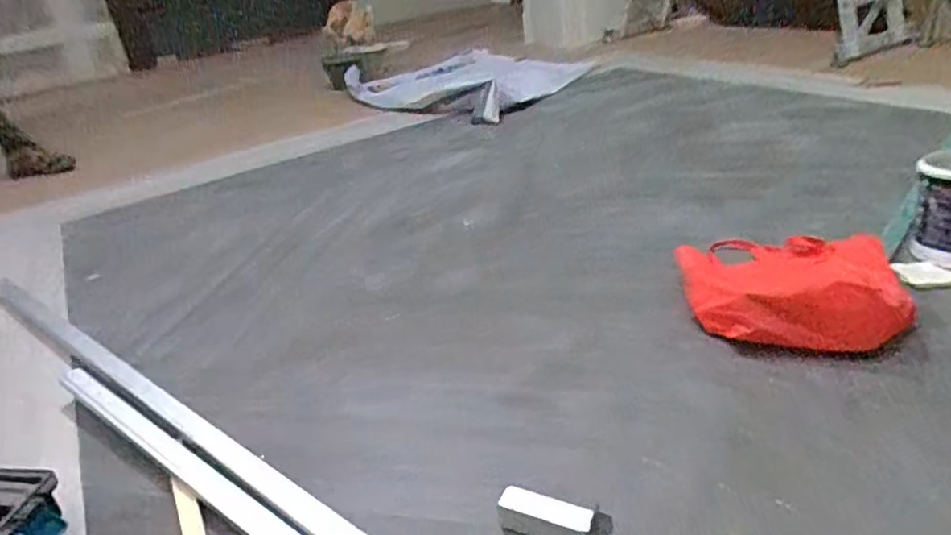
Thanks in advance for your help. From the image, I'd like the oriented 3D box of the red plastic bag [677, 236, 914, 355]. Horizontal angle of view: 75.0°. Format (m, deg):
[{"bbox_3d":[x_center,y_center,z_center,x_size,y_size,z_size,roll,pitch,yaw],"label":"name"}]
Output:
[{"bbox_3d":[0.588,0.011,1.199,0.350,0.111,0.373,-1,29,8],"label":"red plastic bag"}]

